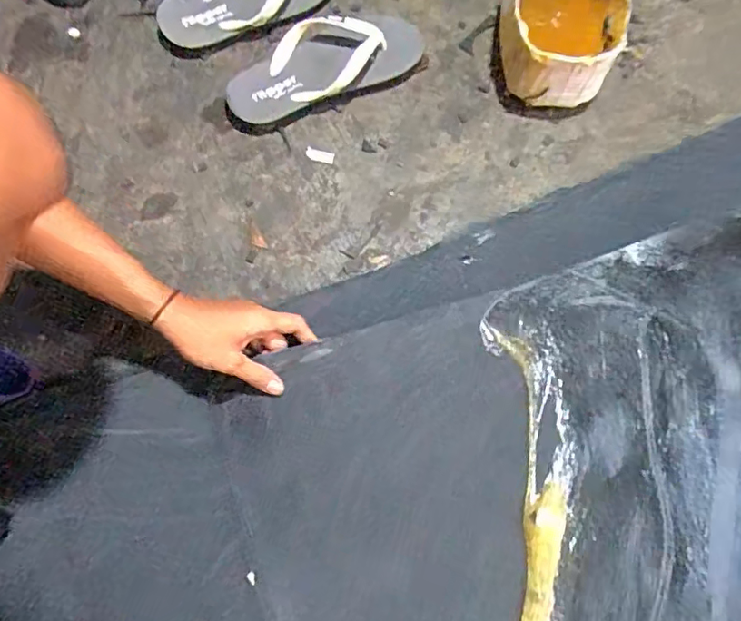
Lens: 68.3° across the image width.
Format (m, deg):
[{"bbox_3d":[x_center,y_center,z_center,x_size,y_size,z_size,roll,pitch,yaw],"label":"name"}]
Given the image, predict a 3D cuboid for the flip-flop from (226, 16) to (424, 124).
[{"bbox_3d":[-0.052,-0.302,0.669,0.258,0.055,0.101,-19,71,-7],"label":"flip-flop"}]

